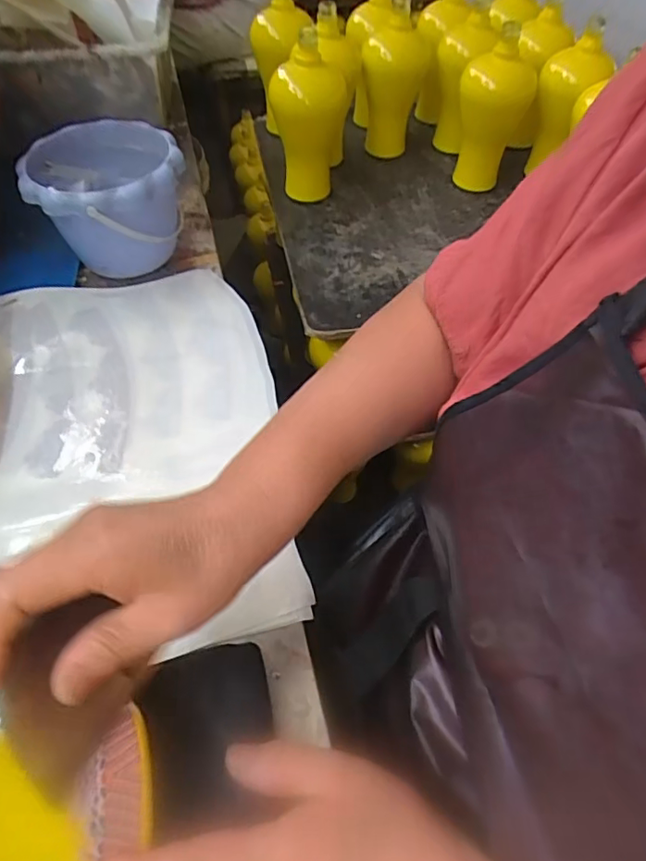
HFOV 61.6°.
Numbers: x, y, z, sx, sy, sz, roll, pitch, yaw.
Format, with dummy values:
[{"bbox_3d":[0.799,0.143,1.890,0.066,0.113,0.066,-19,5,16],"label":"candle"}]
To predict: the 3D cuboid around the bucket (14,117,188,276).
[{"bbox_3d":[-0.229,-0.244,0.595,0.150,0.120,0.151,-1,54,1],"label":"bucket"}]

